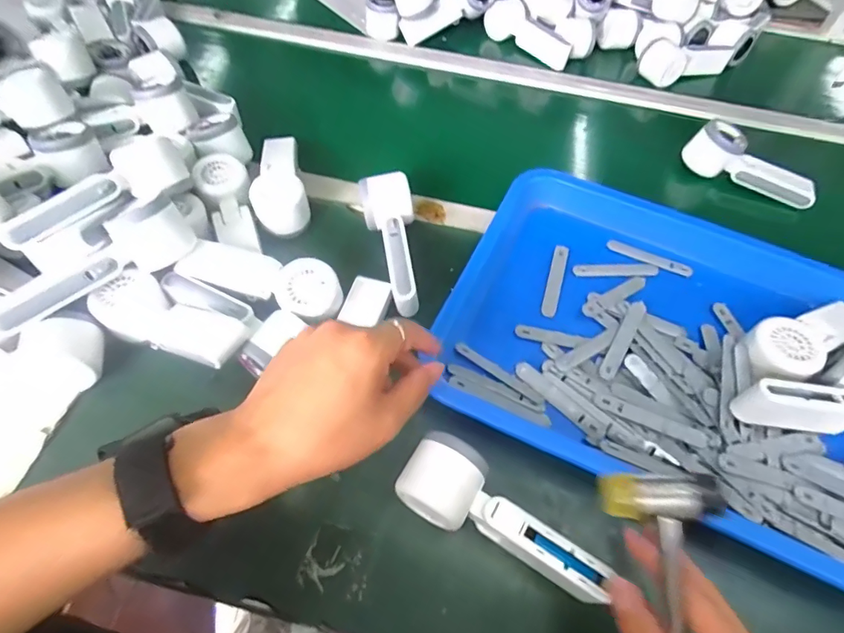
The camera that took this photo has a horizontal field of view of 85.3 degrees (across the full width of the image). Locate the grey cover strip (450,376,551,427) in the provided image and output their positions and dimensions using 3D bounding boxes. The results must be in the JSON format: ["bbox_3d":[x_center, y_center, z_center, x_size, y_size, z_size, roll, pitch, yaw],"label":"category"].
[{"bbox_3d":[0.069,0.075,0.410,0.093,0.006,0.013,21,57,10],"label":"grey cover strip"}]

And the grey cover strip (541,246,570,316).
[{"bbox_3d":[0.145,-0.040,0.497,0.016,0.009,0.093,17,57,8],"label":"grey cover strip"}]

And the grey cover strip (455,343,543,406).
[{"bbox_3d":[0.072,0.053,0.431,0.093,0.007,0.013,32,60,17],"label":"grey cover strip"}]

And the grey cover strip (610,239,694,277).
[{"bbox_3d":[0.256,-0.066,0.518,0.093,0.008,0.015,21,57,11],"label":"grey cover strip"}]

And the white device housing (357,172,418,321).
[{"bbox_3d":[-0.034,-0.078,0.484,0.058,0.052,0.162,-4,56,-6],"label":"white device housing"}]

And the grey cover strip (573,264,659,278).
[{"bbox_3d":[0.215,-0.052,0.510,0.094,0.004,0.016,0,56,-3],"label":"grey cover strip"}]

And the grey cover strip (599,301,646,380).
[{"bbox_3d":[0.197,0.021,0.446,0.016,0.008,0.094,29,59,15],"label":"grey cover strip"}]

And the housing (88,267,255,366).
[{"bbox_3d":[-0.236,0.003,0.429,0.127,0.043,0.059,23,56,-9],"label":"housing"}]

